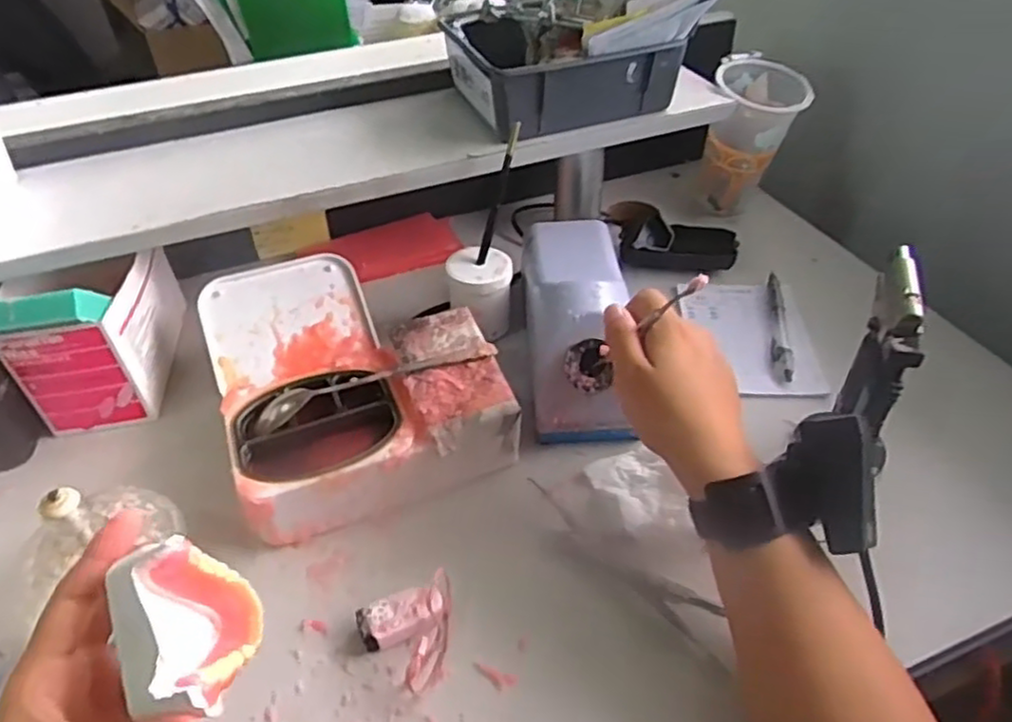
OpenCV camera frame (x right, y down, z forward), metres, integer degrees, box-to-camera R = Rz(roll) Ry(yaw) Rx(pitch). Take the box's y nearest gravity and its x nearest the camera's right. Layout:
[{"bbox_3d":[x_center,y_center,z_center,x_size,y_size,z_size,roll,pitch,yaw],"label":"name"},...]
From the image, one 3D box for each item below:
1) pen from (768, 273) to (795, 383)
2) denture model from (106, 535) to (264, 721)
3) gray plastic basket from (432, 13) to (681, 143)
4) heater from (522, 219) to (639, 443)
[{"bbox_3d":[0.237,-0.034,0.610,0.013,0.015,0.132,5,44,7],"label":"pen"},{"bbox_3d":[-0.138,0.114,0.304,0.034,0.050,0.071,-24,74,15],"label":"denture model"},{"bbox_3d":[0.044,-0.269,0.635,0.172,0.063,0.165,-19,46,-17],"label":"gray plastic basket"},{"bbox_3d":[0.059,-0.048,0.579,0.077,0.097,0.200,-2,43,0],"label":"heater"}]

